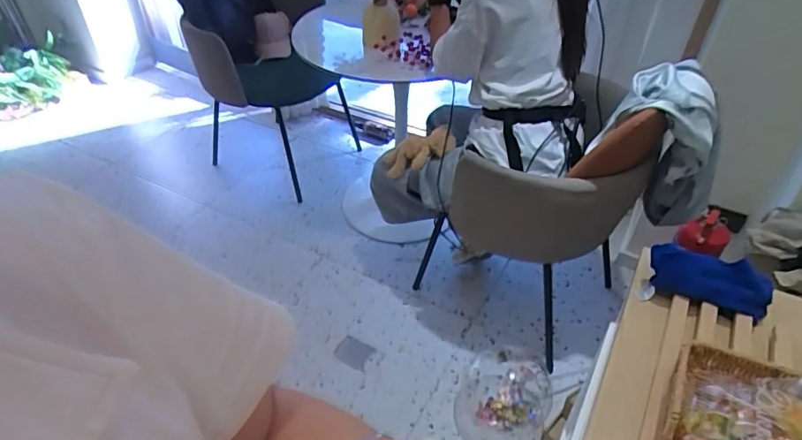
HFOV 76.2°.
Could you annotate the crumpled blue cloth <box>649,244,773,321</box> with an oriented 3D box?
[{"bbox_3d":[0.438,0.092,0.727,0.164,0.057,0.085,11,43,12],"label":"crumpled blue cloth"}]

